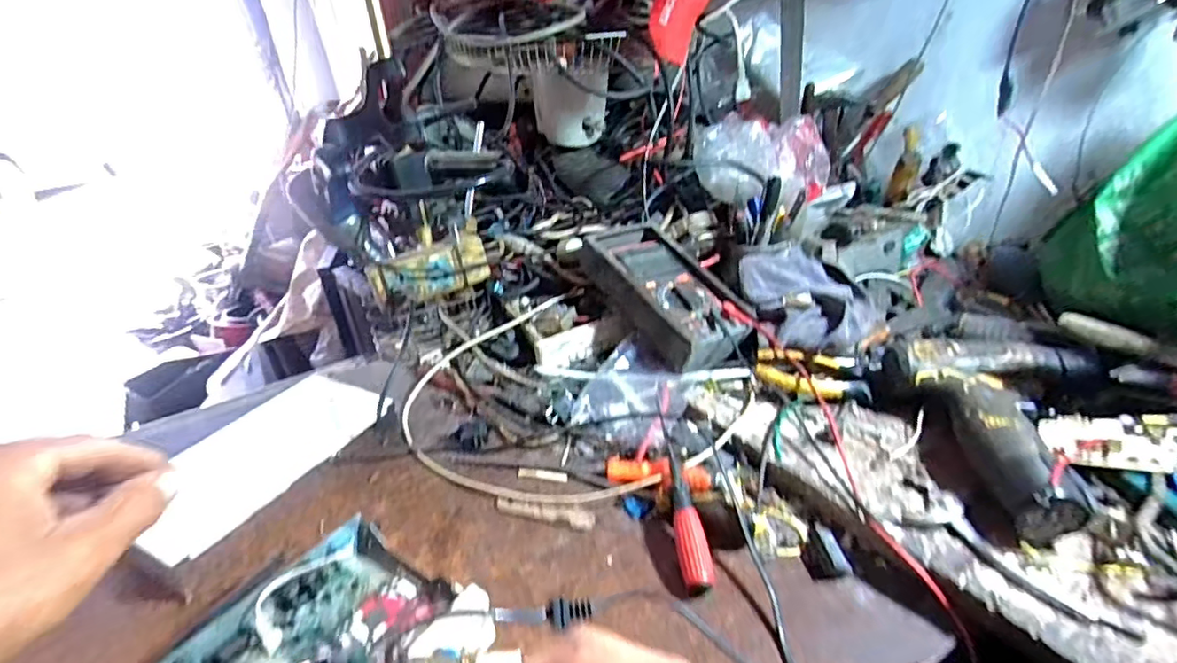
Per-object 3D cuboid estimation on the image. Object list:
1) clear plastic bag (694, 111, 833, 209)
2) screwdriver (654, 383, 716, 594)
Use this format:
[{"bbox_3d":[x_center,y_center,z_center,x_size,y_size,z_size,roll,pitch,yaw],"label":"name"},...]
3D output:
[{"bbox_3d":[0.232,-0.233,0.767,0.134,0.088,0.145,-32,43,-32],"label":"clear plastic bag"},{"bbox_3d":[0.075,0.122,0.471,0.022,0.027,0.191,-5,35,0],"label":"screwdriver"}]

